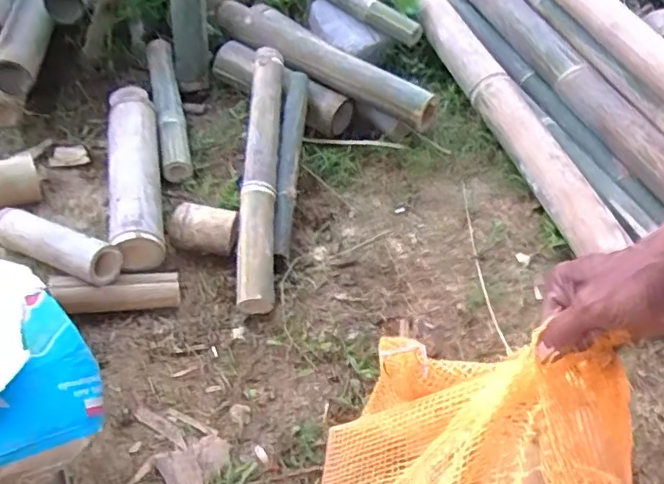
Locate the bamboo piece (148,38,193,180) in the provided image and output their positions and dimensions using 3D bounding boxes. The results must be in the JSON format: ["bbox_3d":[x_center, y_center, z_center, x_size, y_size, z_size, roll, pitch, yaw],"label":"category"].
[{"bbox_3d":[-0.327,-0.281,1.182,0.058,0.057,0.378,-10,66,-9],"label":"bamboo piece"}]

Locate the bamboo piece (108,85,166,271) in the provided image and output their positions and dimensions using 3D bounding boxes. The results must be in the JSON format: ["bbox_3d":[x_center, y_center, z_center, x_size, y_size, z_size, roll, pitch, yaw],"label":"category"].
[{"bbox_3d":[-0.347,-0.126,1.042,0.086,0.072,0.400,-10,50,-9],"label":"bamboo piece"}]

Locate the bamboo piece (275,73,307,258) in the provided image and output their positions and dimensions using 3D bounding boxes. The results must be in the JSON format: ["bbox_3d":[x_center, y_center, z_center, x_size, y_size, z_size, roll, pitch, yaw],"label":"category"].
[{"bbox_3d":[-0.078,-0.148,1.069,0.040,0.039,0.370,4,75,2],"label":"bamboo piece"}]

